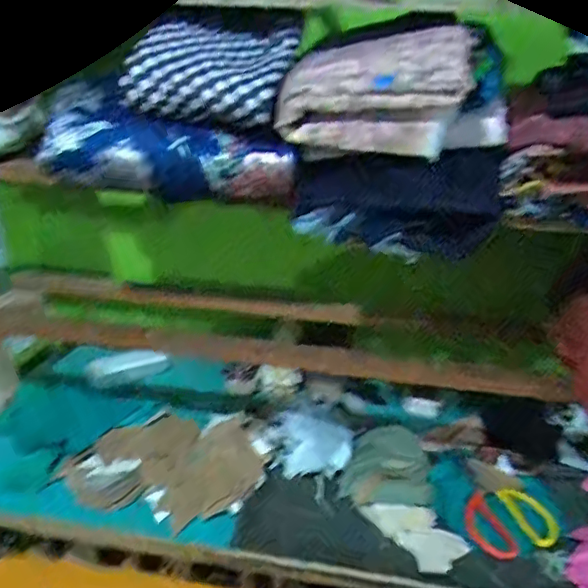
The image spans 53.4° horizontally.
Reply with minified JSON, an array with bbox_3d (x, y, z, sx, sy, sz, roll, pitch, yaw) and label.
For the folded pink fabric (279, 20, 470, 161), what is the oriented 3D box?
[{"bbox_3d":[0.085,-0.215,0.617,0.190,0.111,0.133,2,27,4],"label":"folded pink fabric"}]

